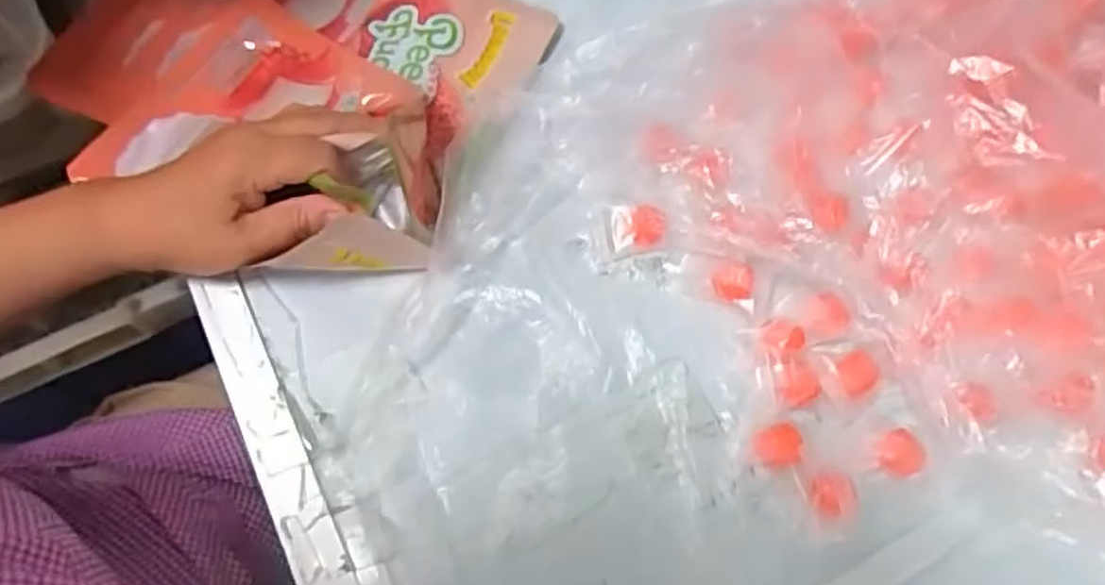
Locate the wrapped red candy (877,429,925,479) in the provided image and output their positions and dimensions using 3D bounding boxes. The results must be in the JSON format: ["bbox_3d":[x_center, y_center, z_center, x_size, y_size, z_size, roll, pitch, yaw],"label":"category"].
[{"bbox_3d":[0.160,0.075,0.336,0.019,0.014,0.019,-1,66,1],"label":"wrapped red candy"}]

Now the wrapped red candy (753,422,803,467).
[{"bbox_3d":[0.105,0.071,0.342,0.020,0.010,0.019,-1,66,1],"label":"wrapped red candy"}]

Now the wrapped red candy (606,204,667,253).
[{"bbox_3d":[0.044,-0.036,0.390,0.029,0.018,0.020,-5,66,-1],"label":"wrapped red candy"}]

